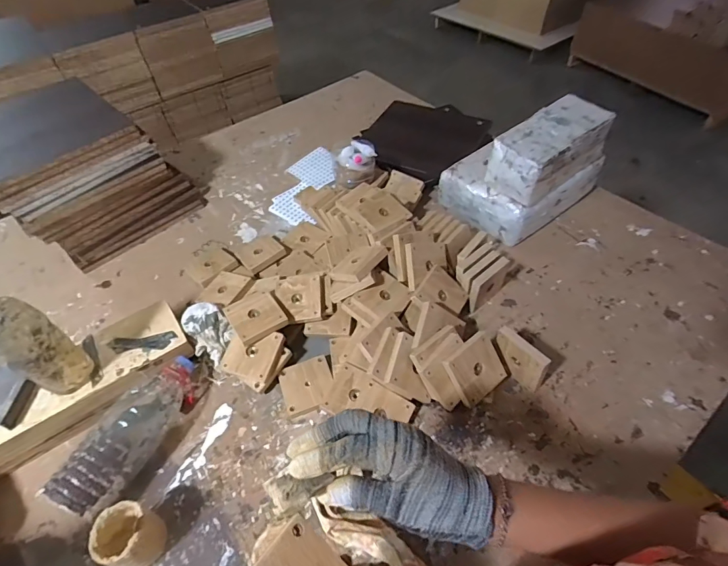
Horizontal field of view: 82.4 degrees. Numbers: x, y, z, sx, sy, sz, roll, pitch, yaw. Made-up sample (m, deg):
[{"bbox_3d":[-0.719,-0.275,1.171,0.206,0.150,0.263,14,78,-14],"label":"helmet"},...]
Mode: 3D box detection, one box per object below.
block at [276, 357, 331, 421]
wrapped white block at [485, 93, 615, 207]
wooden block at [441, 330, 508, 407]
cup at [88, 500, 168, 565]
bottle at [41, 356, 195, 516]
[{"bbox_3d":[-0.091,0.166,0.672,0.082,0.019,0.086,-17,51,-11],"label":"block"},{"bbox_3d":[0.357,-0.257,0.802,0.225,0.097,0.113,-34,57,-23],"label":"wrapped white block"},{"bbox_3d":[0.169,0.129,0.622,0.085,0.010,0.085,-35,99,-19],"label":"wooden block"},{"bbox_3d":[-0.292,0.317,0.521,0.064,0.073,0.064,-1,50,2],"label":"cup"},{"bbox_3d":[-0.326,0.214,0.606,0.073,0.086,0.231,18,54,17],"label":"bottle"}]

